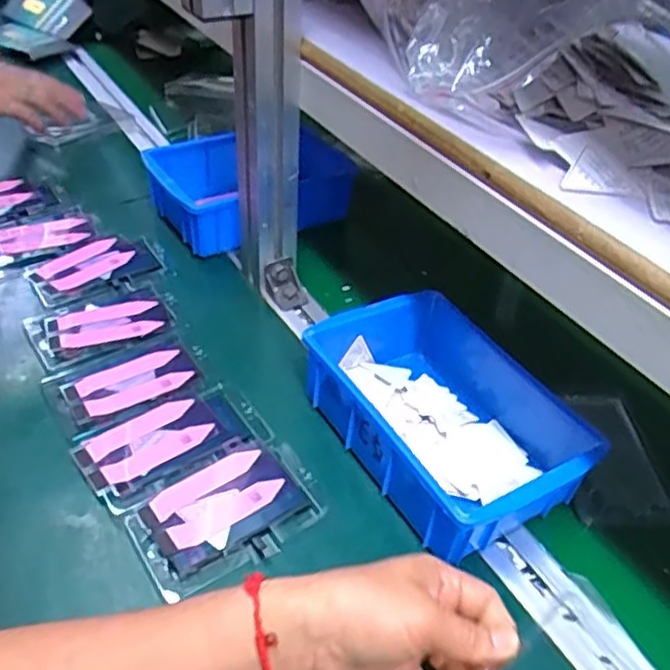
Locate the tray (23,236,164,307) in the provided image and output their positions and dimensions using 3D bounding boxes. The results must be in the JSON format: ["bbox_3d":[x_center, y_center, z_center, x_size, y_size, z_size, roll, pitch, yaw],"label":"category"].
[{"bbox_3d":[-0.233,-0.066,0.667,0.114,0.004,0.071,-27,50,-28],"label":"tray"}]

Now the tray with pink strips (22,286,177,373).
[{"bbox_3d":[-0.205,-0.010,0.606,0.116,0.006,0.075,-20,47,-23],"label":"tray with pink strips"}]

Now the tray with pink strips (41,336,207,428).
[{"bbox_3d":[-0.169,0.036,0.556,0.114,0.005,0.064,-23,48,-25],"label":"tray with pink strips"}]

